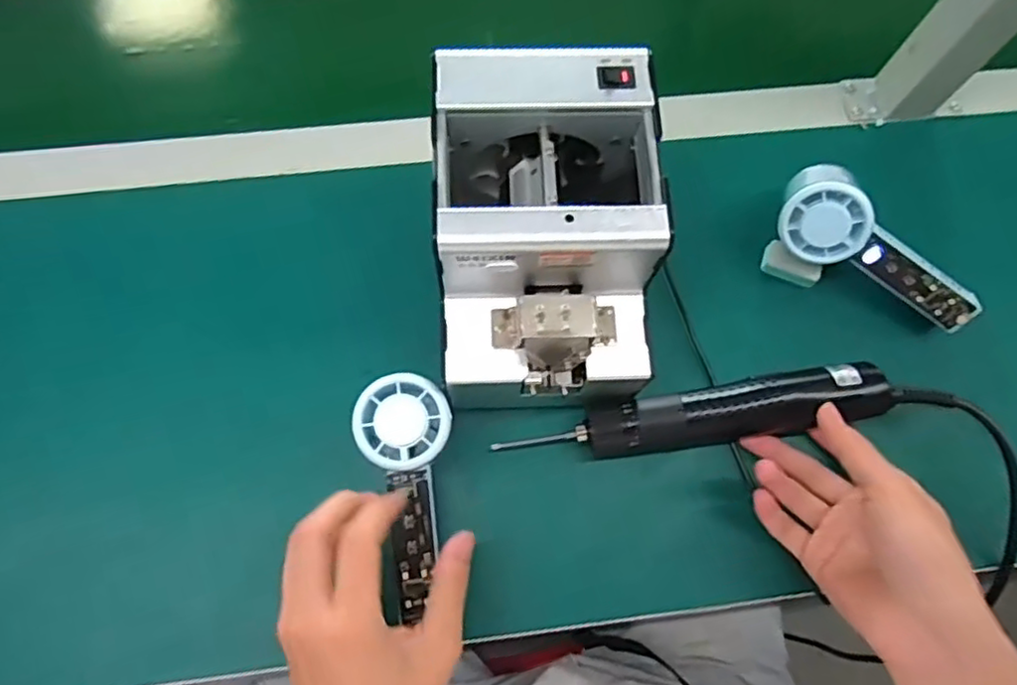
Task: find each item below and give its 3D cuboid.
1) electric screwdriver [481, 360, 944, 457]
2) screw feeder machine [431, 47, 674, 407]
[{"bbox_3d":[0.139,0.047,0.435,0.276,0.031,0.037,-9,73,1],"label":"electric screwdriver"},{"bbox_3d":[0.021,-0.059,0.415,0.121,0.150,0.175,-2,73,-2],"label":"screw feeder machine"}]

